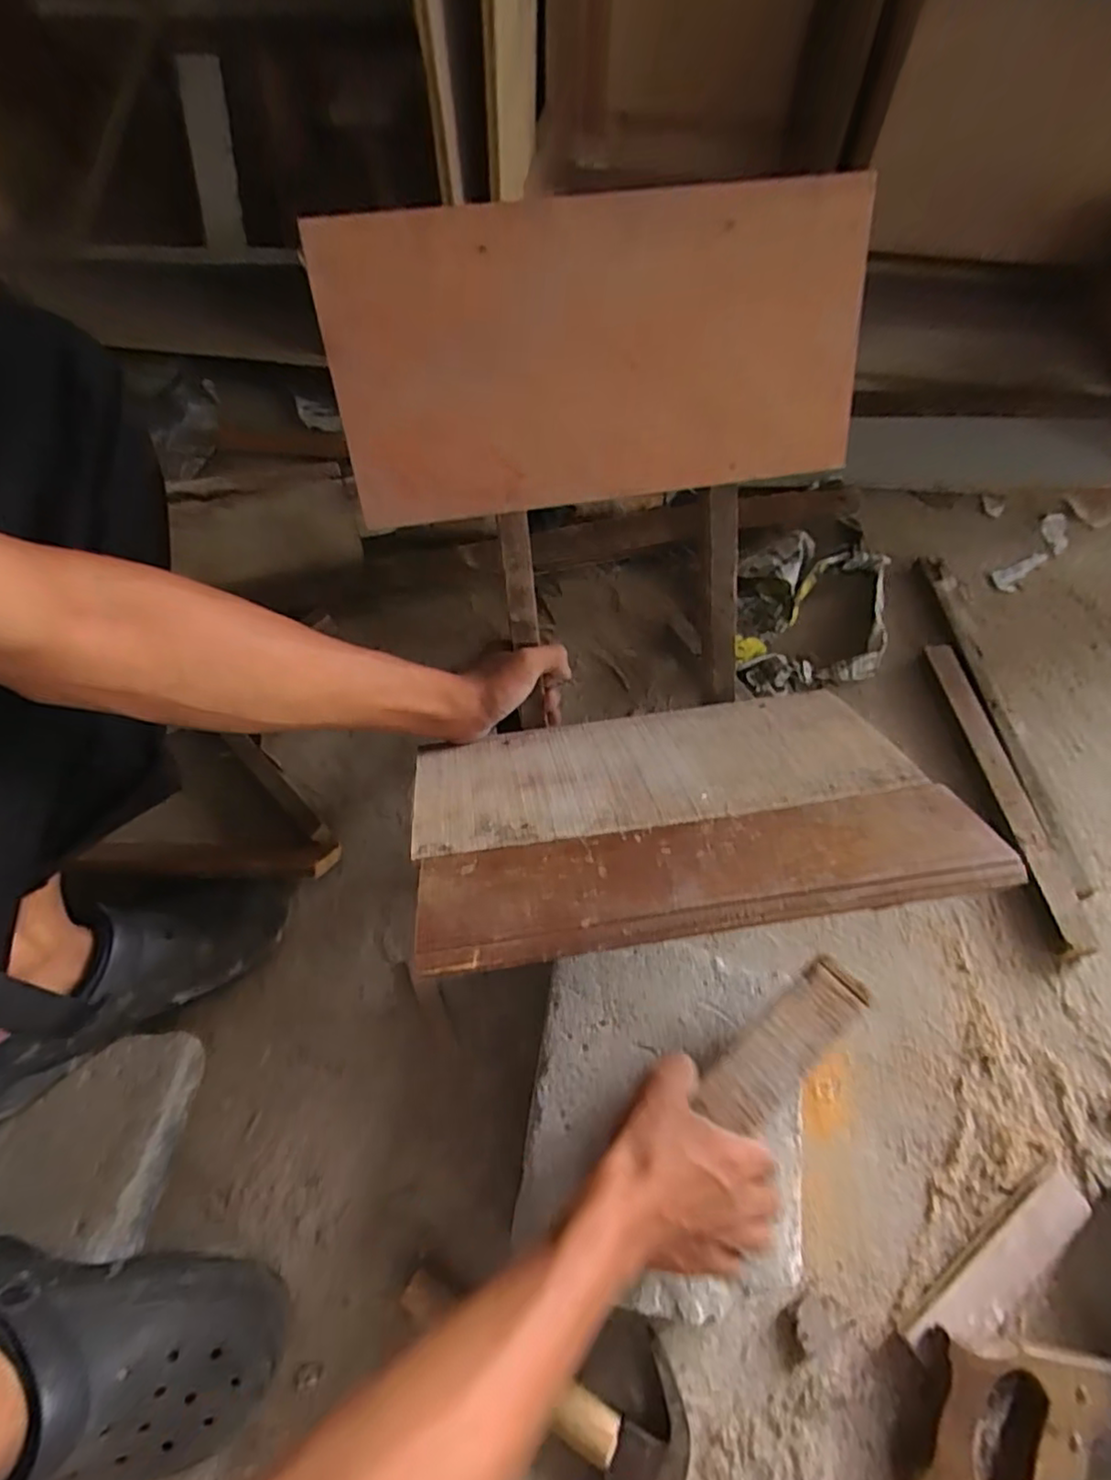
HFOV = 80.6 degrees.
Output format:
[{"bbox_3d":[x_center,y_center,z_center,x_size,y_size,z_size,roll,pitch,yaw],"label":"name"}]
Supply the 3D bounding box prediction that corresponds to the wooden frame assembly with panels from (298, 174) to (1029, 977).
[{"bbox_3d":[0.066,-0.088,0.393,0.348,0.419,0.248,-10,30,-6],"label":"wooden frame assembly with panels"}]

